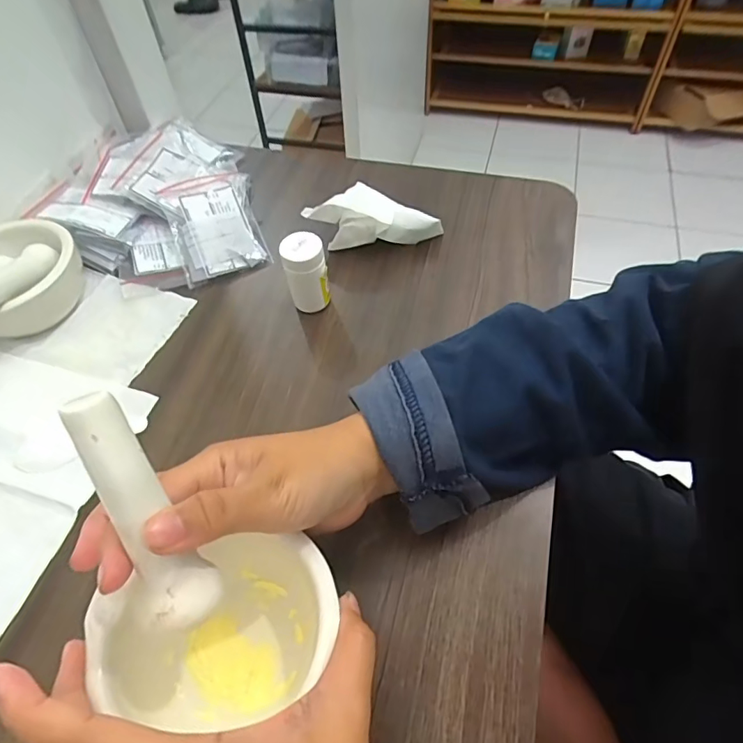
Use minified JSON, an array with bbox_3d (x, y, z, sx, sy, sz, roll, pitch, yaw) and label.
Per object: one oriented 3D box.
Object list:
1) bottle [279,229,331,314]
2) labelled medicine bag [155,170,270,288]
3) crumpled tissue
[{"bbox_3d":[-0.046,-0.068,0.352,0.028,0.059,0.024,-11,54,-4],"label":"bottle"},{"bbox_3d":[-0.126,-0.122,0.405,0.072,0.014,0.095,-18,75,-18],"label":"labelled medicine bag"},{"bbox_3d":[-0.002,-0.123,0.398,0.097,0.045,0.057,28,60,21],"label":"crumpled tissue"}]

